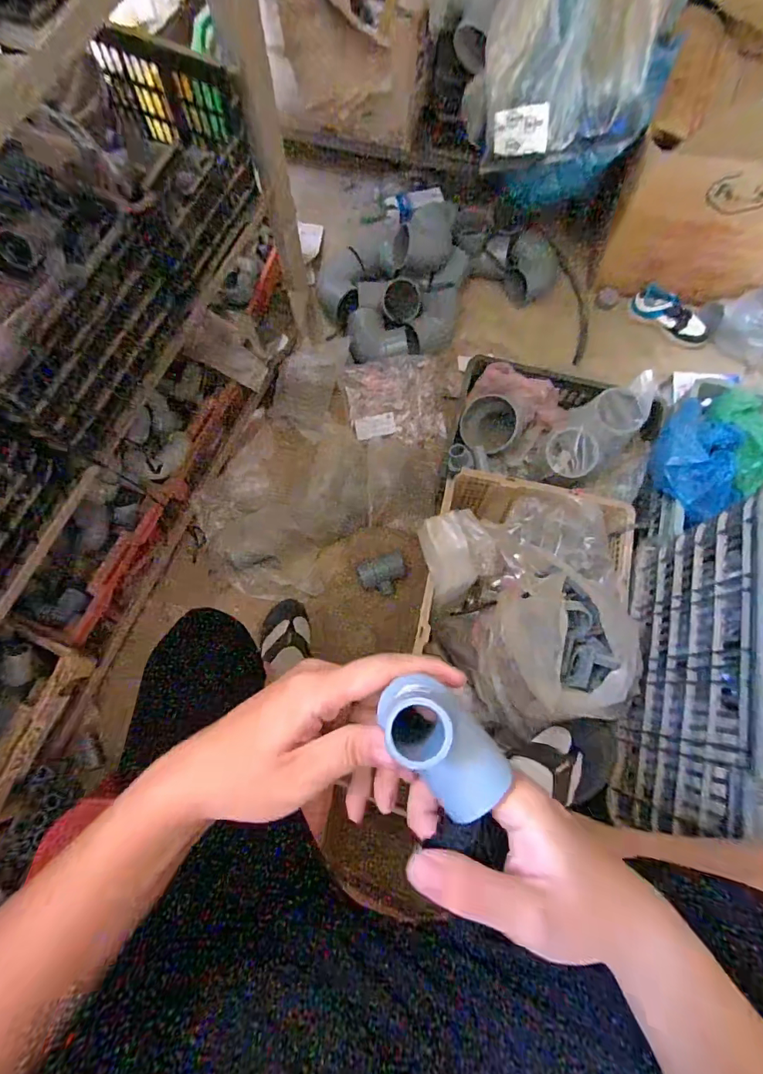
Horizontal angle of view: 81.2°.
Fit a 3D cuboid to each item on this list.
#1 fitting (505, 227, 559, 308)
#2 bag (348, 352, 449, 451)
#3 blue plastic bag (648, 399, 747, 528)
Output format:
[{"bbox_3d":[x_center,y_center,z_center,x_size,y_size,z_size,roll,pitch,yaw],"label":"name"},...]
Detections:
[{"bbox_3d":[0.396,-0.705,1.183,0.138,0.135,0.100,20,72,6],"label":"fitting"},{"bbox_3d":[0.039,-0.340,1.130,0.256,0.050,0.209,-7,89,3],"label":"bag"},{"bbox_3d":[0.578,-0.126,0.824,0.128,0.087,0.215,10,71,3],"label":"blue plastic bag"}]

